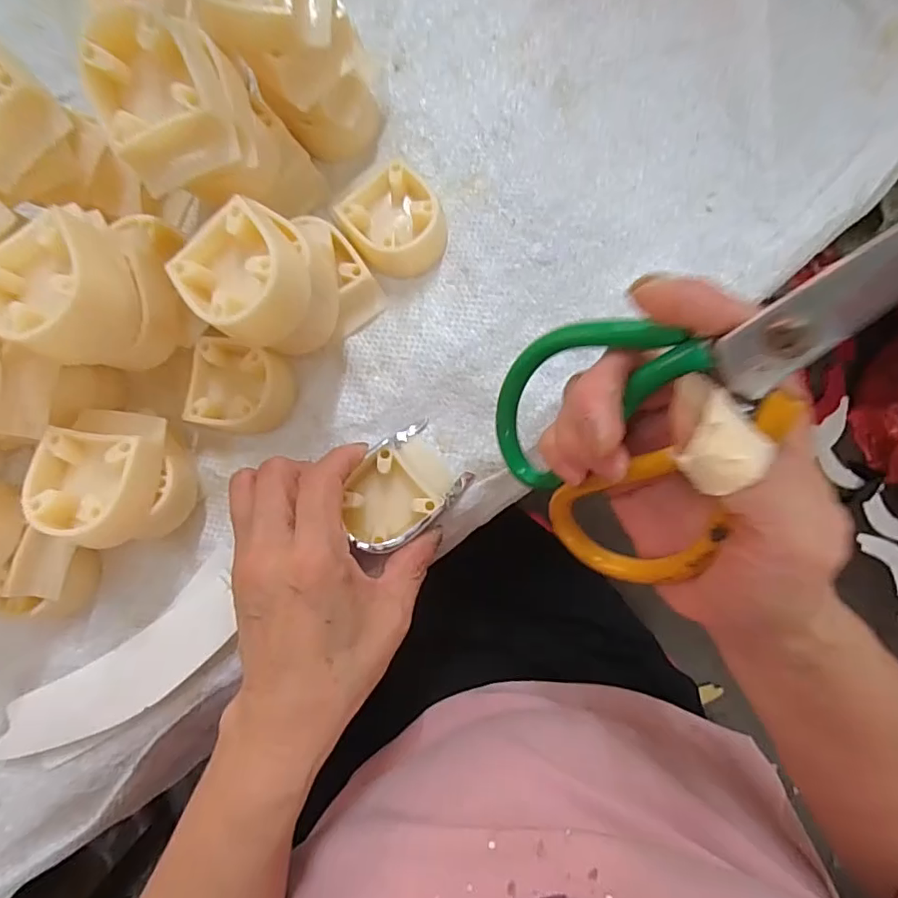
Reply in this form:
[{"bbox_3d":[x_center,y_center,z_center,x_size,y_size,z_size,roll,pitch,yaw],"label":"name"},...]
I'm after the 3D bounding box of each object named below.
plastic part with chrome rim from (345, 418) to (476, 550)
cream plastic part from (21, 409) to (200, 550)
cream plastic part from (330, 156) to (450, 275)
[{"bbox_3d":[-0.025,0.021,0.269,0.061,0.025,0.045,-43,81,-1],"label":"plastic part with chrome rim"},{"bbox_3d":[-0.157,0.016,0.259,0.052,0.061,0.063,1,83,5],"label":"cream plastic part"},{"bbox_3d":[-0.028,-0.119,0.282,0.049,0.021,0.052,-1,83,5],"label":"cream plastic part"}]

